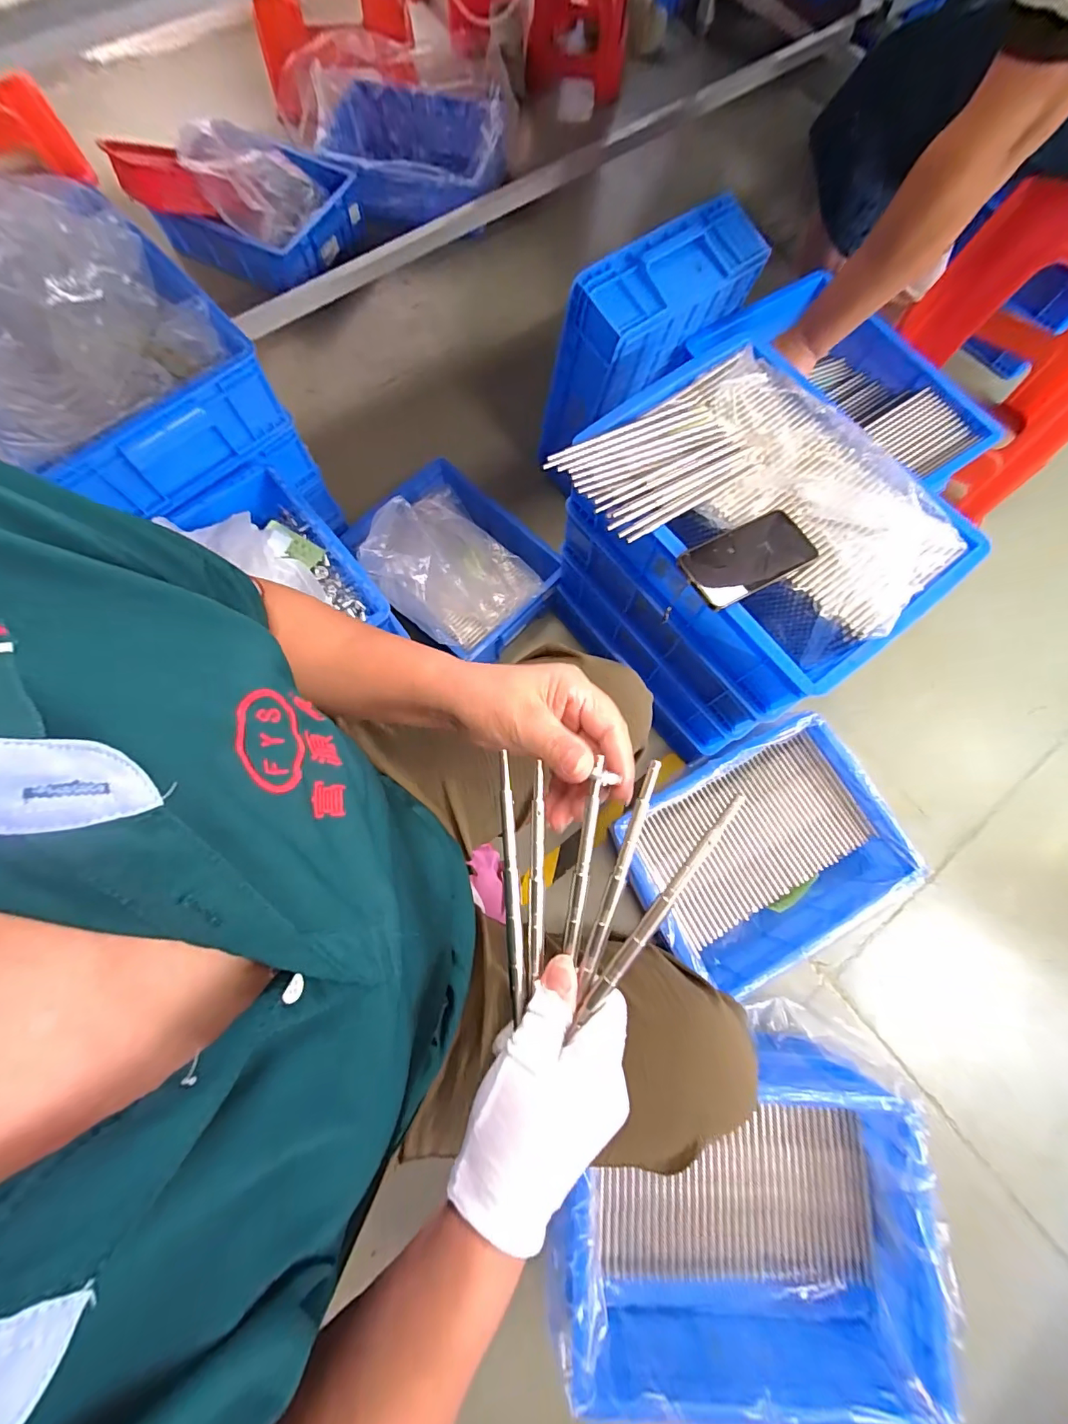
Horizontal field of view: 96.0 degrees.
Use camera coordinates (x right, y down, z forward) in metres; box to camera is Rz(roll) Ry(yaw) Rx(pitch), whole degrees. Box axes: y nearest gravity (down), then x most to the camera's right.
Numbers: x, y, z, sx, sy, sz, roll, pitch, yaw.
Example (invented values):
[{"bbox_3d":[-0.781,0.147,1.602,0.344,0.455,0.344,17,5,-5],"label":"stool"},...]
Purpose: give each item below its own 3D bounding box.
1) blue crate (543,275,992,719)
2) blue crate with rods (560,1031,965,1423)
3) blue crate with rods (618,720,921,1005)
[{"bbox_3d":[0.265,-0.230,0.605,0.291,0.127,0.415,-43,80,-12],"label":"blue crate"},{"bbox_3d":[0.240,0.605,0.597,0.416,0.137,0.308,3,75,-1],"label":"blue crate with rods"},{"bbox_3d":[0.366,0.225,0.804,0.404,0.113,0.312,-28,78,-9],"label":"blue crate with rods"}]

